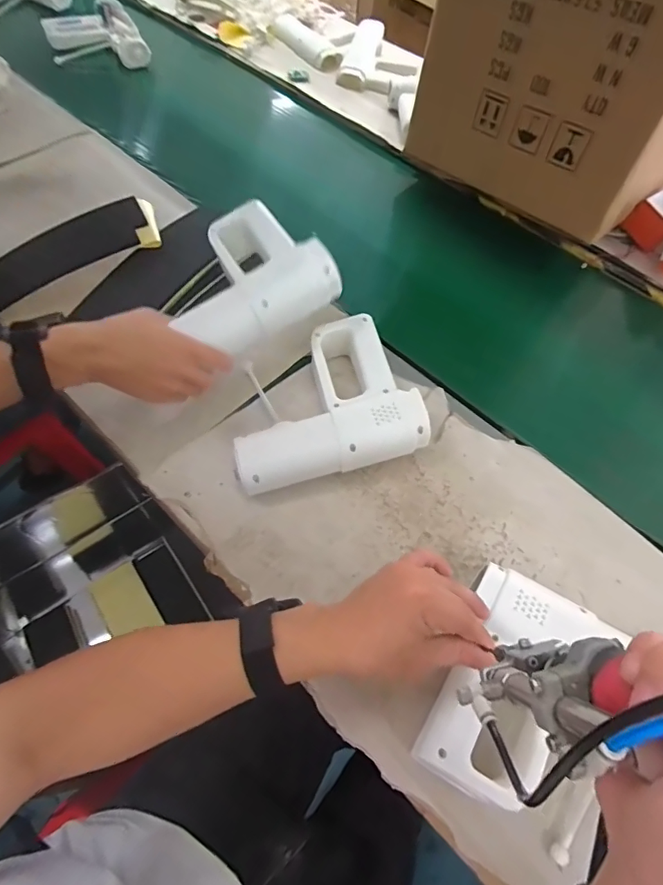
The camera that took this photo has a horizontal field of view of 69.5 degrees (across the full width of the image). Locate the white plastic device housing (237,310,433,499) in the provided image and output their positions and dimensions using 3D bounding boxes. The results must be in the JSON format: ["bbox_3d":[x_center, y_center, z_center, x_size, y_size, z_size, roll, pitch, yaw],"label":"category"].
[{"bbox_3d":[-0.016,-0.047,0.547,0.206,0.067,0.183,-13,61,-12],"label":"white plastic device housing"}]

